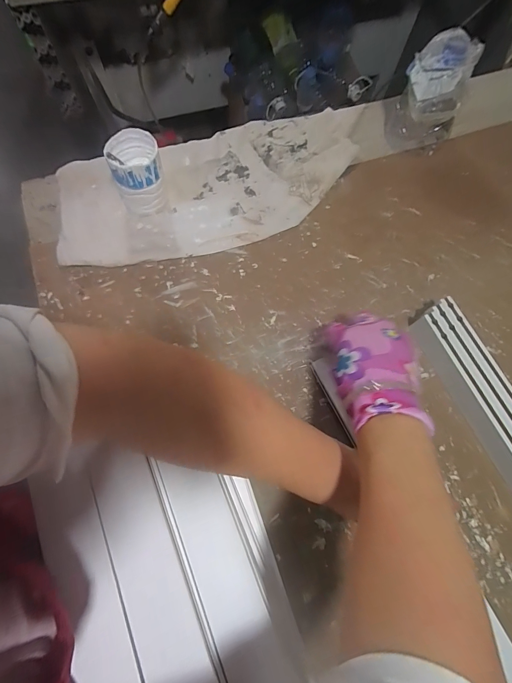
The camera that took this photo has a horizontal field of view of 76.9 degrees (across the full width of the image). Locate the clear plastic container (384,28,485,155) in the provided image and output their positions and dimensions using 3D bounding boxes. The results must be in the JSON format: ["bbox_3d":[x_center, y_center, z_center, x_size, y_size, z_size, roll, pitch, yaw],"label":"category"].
[{"bbox_3d":[0.259,-0.365,0.481,0.104,0.123,0.078,27,73,6],"label":"clear plastic container"}]

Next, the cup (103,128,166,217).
[{"bbox_3d":[-0.158,-0.225,0.437,0.062,0.082,0.060,1,72,-2],"label":"cup"}]

